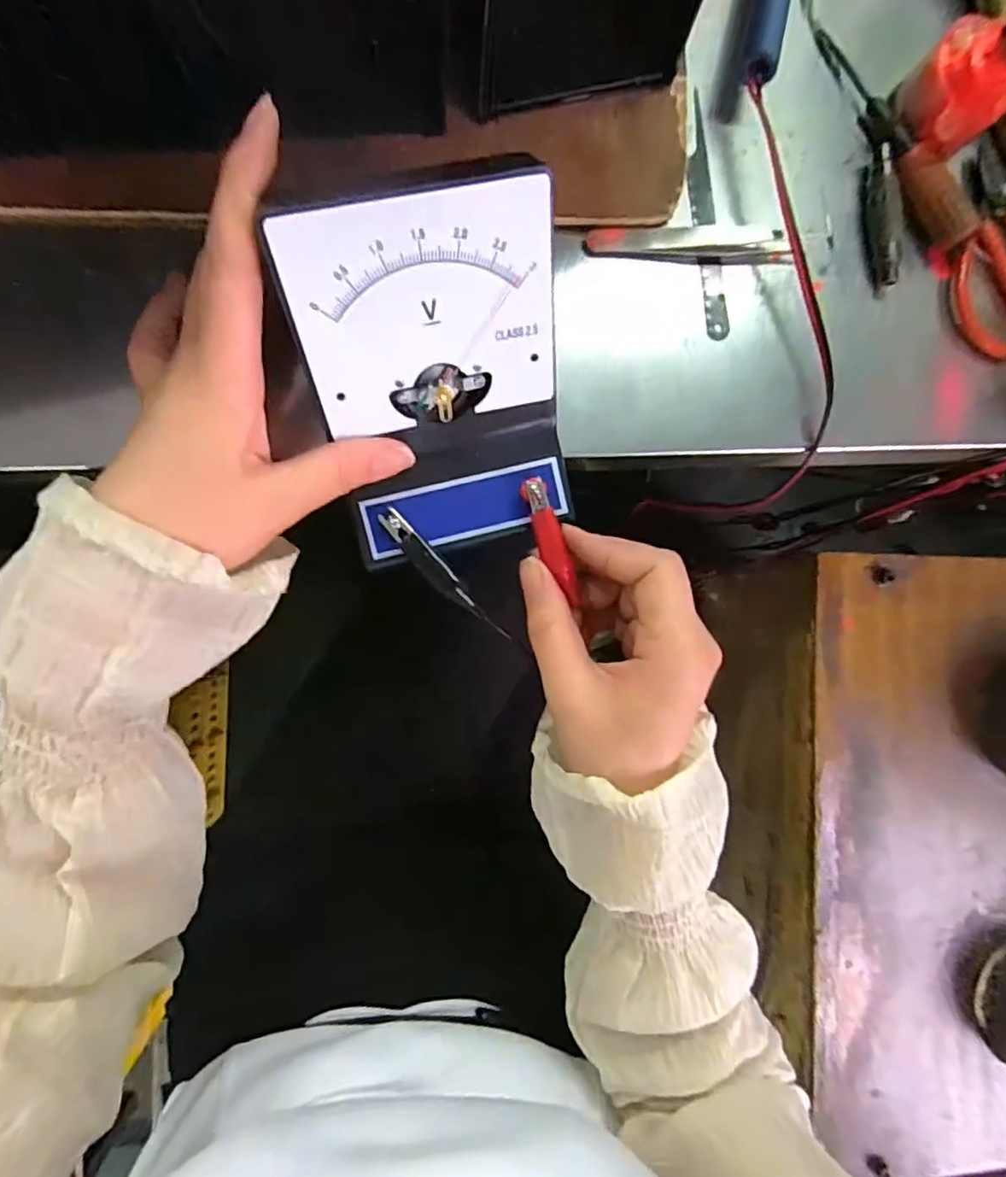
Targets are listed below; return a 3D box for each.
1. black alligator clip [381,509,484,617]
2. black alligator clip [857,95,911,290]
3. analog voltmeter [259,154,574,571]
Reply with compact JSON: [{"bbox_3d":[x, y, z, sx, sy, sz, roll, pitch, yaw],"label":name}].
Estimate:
[{"bbox_3d":[-0.031,-0.010,0.246,0.010,0.007,0.057,-43,94,-7],"label":"black alligator clip"},{"bbox_3d":[0.194,-0.202,0.297,0.018,0.014,0.095,1,88,-7],"label":"black alligator clip"},{"bbox_3d":[-0.023,-0.074,0.223,0.093,0.089,0.105,-11,88,-3],"label":"analog voltmeter"}]

